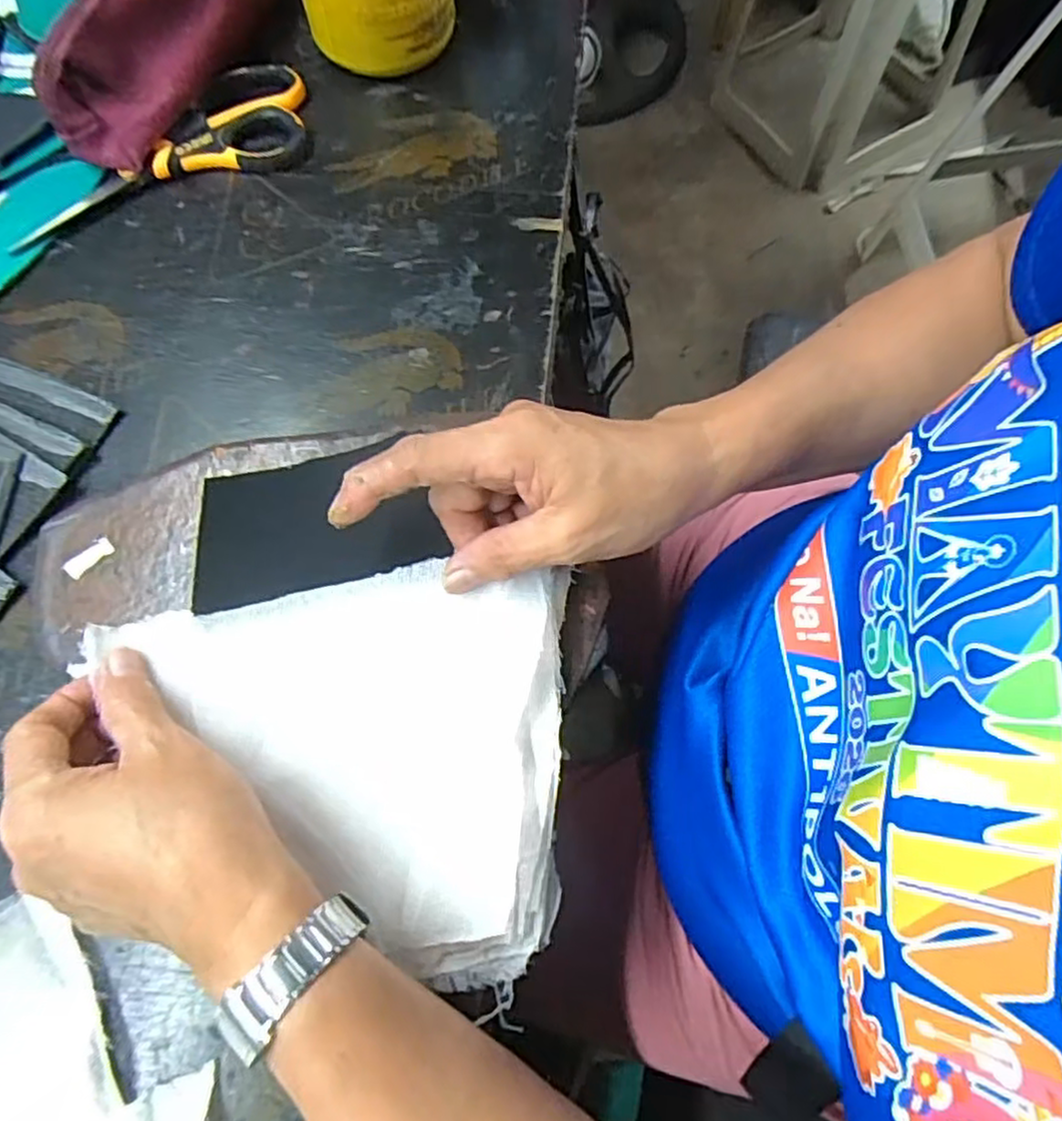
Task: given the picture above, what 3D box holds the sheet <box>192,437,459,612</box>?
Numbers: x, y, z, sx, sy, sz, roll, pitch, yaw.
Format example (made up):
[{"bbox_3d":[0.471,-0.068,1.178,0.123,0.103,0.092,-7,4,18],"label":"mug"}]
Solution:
[{"bbox_3d":[-0.099,-0.020,0.314,0.106,0.009,0.068,-14,65,-4],"label":"sheet"}]

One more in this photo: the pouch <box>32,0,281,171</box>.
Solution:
[{"bbox_3d":[-0.214,-0.340,0.431,0.067,0.071,0.216,15,71,5],"label":"pouch"}]

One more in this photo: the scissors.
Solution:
[{"bbox_3d":[-0.231,-0.256,0.431,0.192,0.017,0.077,-24,73,-8],"label":"scissors"}]

